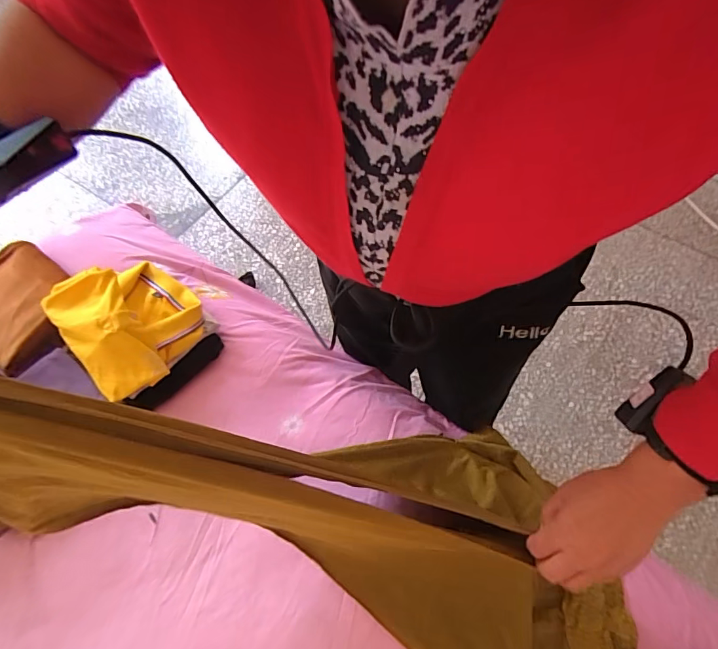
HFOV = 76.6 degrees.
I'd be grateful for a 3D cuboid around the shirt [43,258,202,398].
[{"bbox_3d":[-0.369,-0.011,0.734,0.195,0.078,0.209,-40,68,-17],"label":"shirt"}]

